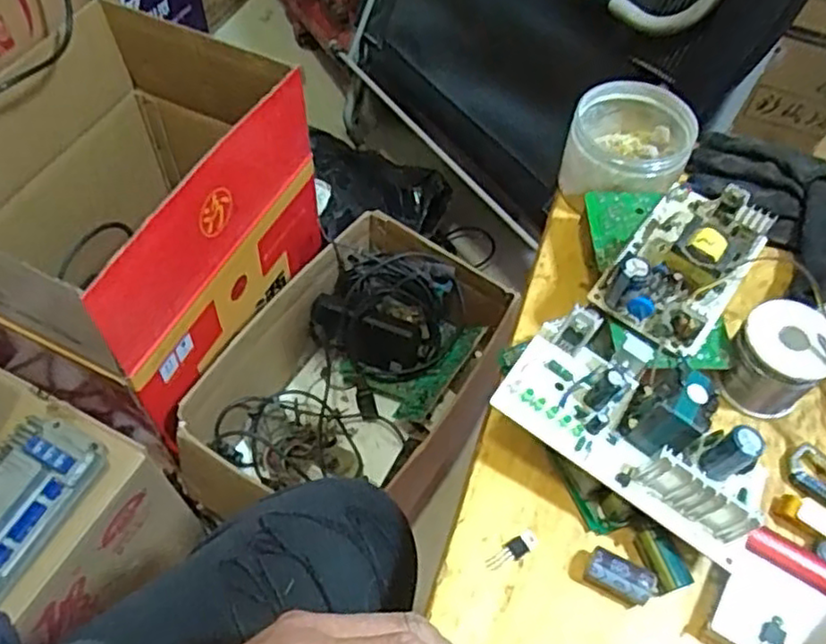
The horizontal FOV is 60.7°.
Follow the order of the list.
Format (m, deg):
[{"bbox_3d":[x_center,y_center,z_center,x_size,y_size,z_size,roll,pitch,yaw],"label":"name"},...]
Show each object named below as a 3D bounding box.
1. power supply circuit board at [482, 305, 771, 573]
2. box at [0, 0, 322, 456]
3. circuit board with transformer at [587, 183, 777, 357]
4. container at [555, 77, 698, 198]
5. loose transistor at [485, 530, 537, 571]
[{"bbox_3d":[0.123,0.051,0.375,0.146,0.044,0.081,30,60,16],"label":"power supply circuit board"},{"bbox_3d":[-0.342,-0.129,0.861,0.306,0.286,0.390,21,58,10],"label":"box"},{"bbox_3d":[0.169,-0.043,0.433,0.067,0.037,0.117,35,62,18],"label":"circuit board with transformer"},{"bbox_3d":[0.152,-0.127,0.505,0.081,0.057,0.076,1,57,-2],"label":"container"},{"bbox_3d":[0.053,0.123,0.380,0.030,0.004,0.010,-25,62,-18],"label":"loose transistor"}]

